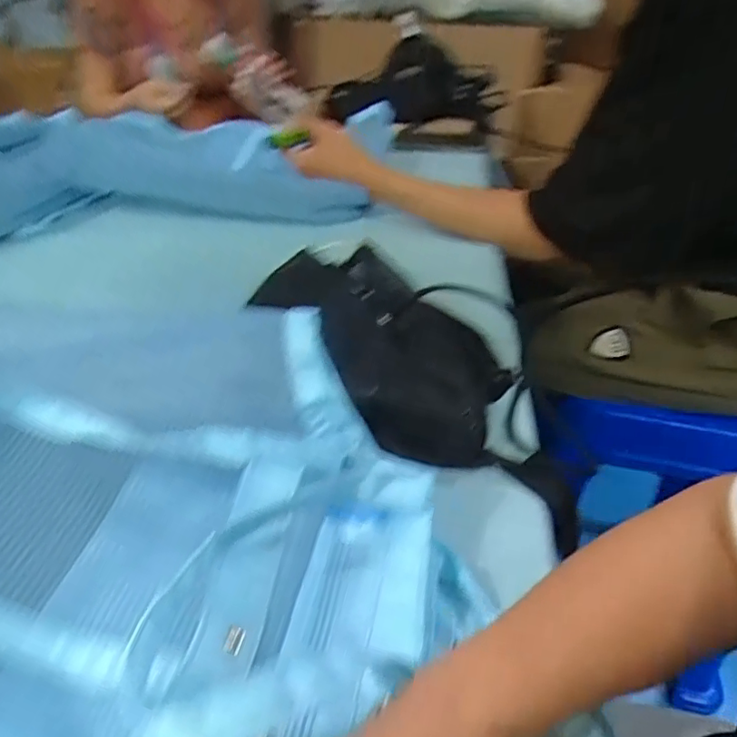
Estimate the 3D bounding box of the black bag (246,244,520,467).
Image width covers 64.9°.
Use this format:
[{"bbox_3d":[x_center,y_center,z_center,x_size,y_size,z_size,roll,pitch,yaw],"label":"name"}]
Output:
[{"bbox_3d":[0.011,-0.034,0.478,0.148,0.063,0.279,-19,41,-22],"label":"black bag"}]

